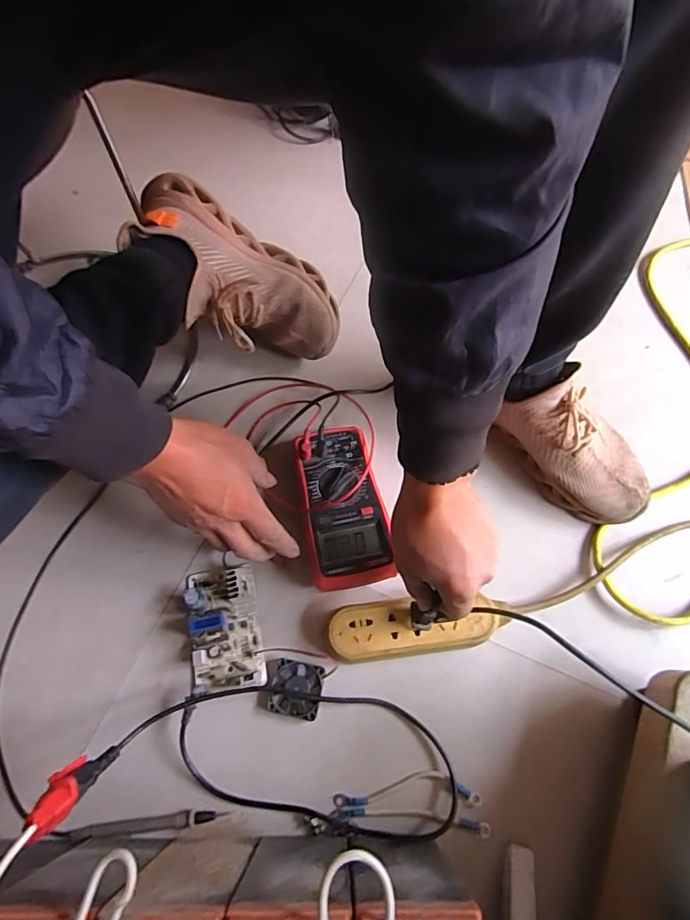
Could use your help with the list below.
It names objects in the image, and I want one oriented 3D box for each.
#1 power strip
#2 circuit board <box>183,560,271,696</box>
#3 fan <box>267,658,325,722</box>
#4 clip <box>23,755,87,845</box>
[{"bbox_3d":[0.073,0.172,0.496,0.178,0.032,0.054,-6,67,-2],"label":"power strip"},{"bbox_3d":[-0.126,0.171,0.495,0.071,0.035,0.121,-10,67,-4],"label":"circuit board"},{"bbox_3d":[-0.049,0.229,0.483,0.048,0.010,0.048,12,67,5],"label":"fan"},{"bbox_3d":[-0.212,0.249,0.356,0.024,0.015,0.057,8,30,4],"label":"clip"}]

